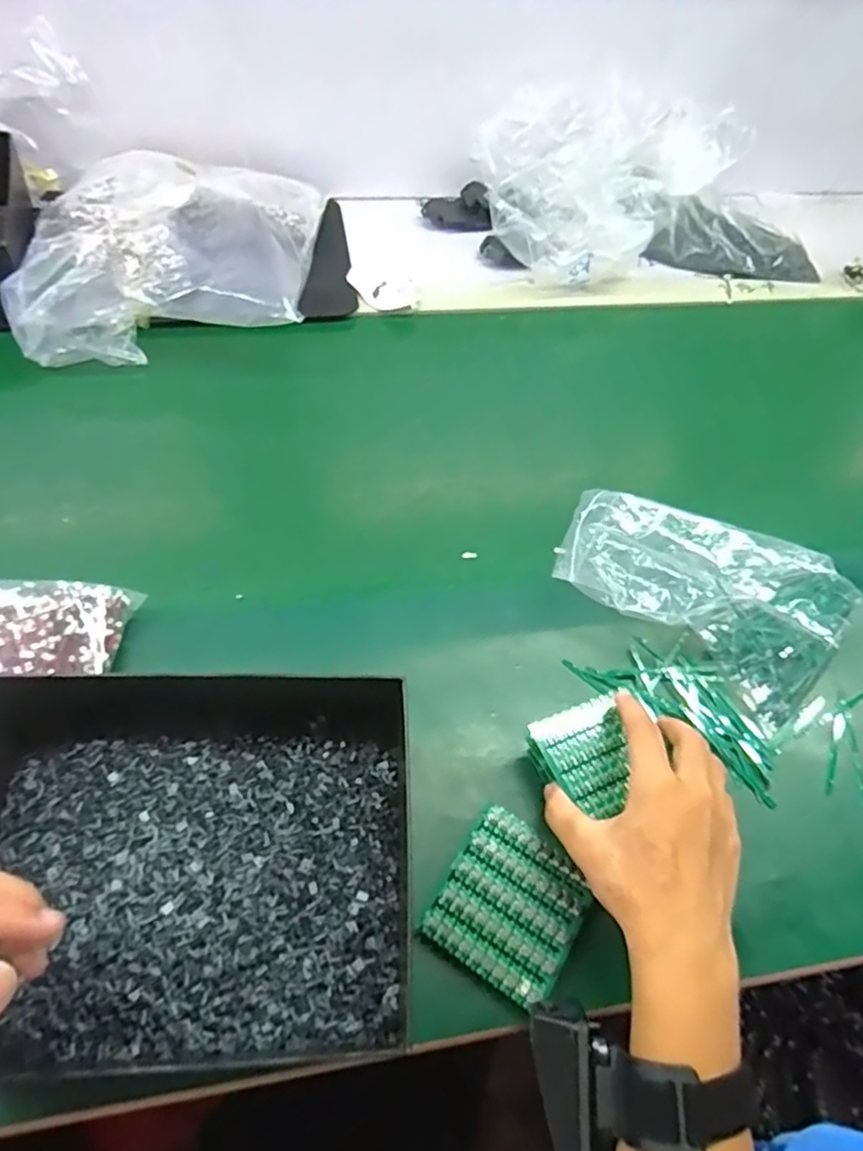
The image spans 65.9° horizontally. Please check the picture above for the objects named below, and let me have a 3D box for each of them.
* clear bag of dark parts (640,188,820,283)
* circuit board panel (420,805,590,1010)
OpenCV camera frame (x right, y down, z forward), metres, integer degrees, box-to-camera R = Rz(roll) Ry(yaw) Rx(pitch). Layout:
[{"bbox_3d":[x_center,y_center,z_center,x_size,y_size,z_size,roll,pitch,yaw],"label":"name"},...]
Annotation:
[{"bbox_3d":[0.410,-0.443,0.893,0.219,0.054,0.094,17,54,8],"label":"clear bag of dark parts"},{"bbox_3d":[0.048,0.197,0.400,0.077,0.012,0.084,29,57,16],"label":"circuit board panel"}]

